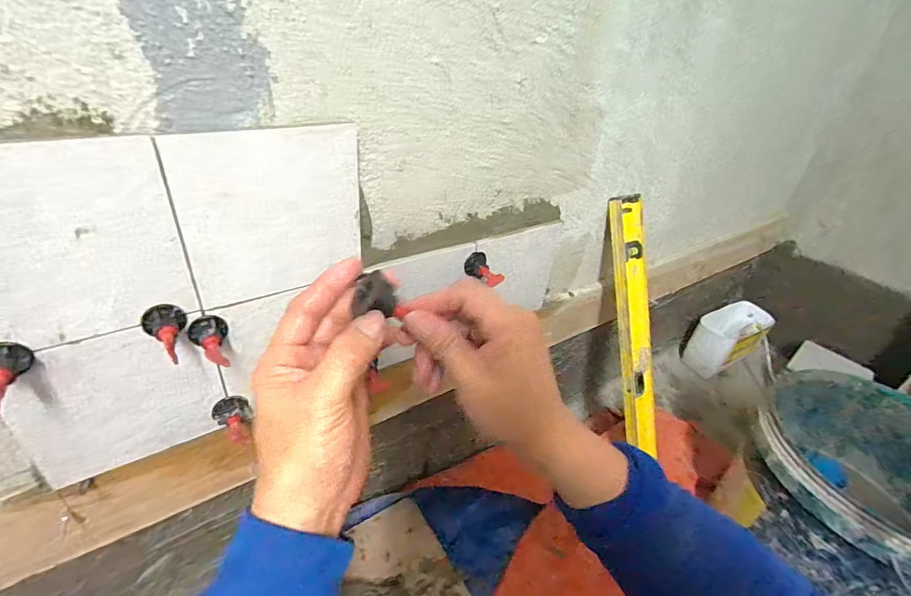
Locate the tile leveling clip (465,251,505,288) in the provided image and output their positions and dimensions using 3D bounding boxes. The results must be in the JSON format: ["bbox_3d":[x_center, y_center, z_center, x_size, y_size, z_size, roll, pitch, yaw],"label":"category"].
[{"bbox_3d":[0.036,-0.034,0.539,0.032,0.025,0.045,-23,45,-36],"label":"tile leveling clip"}]

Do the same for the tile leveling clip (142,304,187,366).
[{"bbox_3d":[-0.229,0.027,0.353,0.030,0.026,0.046,-19,42,-32],"label":"tile leveling clip"}]

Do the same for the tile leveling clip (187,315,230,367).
[{"bbox_3d":[-0.211,0.037,0.383,0.029,0.026,0.043,-15,41,-29],"label":"tile leveling clip"}]

